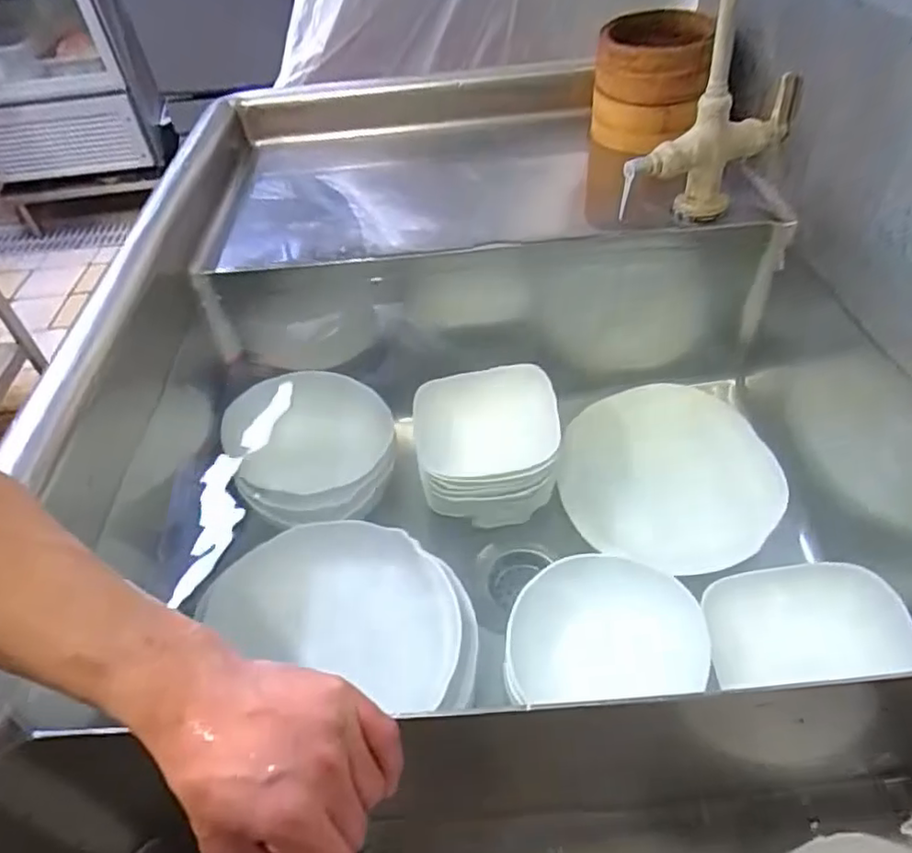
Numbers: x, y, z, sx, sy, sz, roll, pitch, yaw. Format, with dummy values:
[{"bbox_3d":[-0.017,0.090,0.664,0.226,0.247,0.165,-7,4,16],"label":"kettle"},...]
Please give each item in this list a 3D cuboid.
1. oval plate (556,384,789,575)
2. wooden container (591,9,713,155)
[{"bbox_3d":[0.218,0.056,0.668,0.214,0.187,0.013,14,17,13],"label":"oval plate"},{"bbox_3d":[0.227,-0.412,0.768,0.117,0.114,0.120,8,49,12],"label":"wooden container"}]

